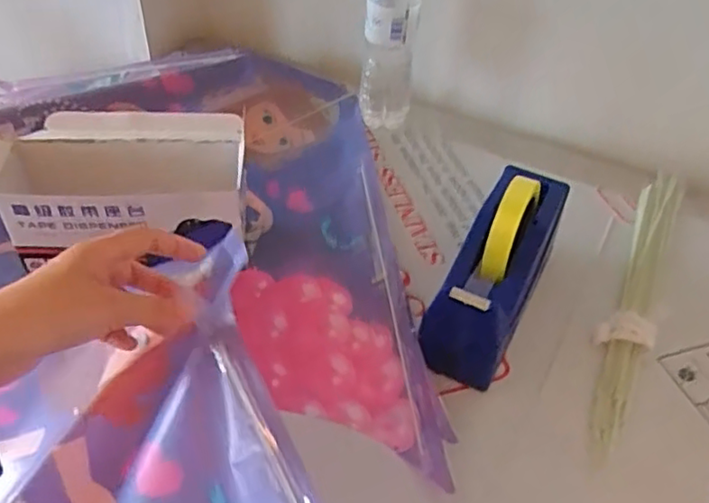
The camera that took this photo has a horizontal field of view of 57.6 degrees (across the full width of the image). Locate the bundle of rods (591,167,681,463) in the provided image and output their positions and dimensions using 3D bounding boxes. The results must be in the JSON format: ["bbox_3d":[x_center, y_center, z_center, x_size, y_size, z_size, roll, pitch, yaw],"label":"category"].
[{"bbox_3d":[0.282,0.036,0.642,0.045,0.018,0.428,22,47,17],"label":"bundle of rods"}]

